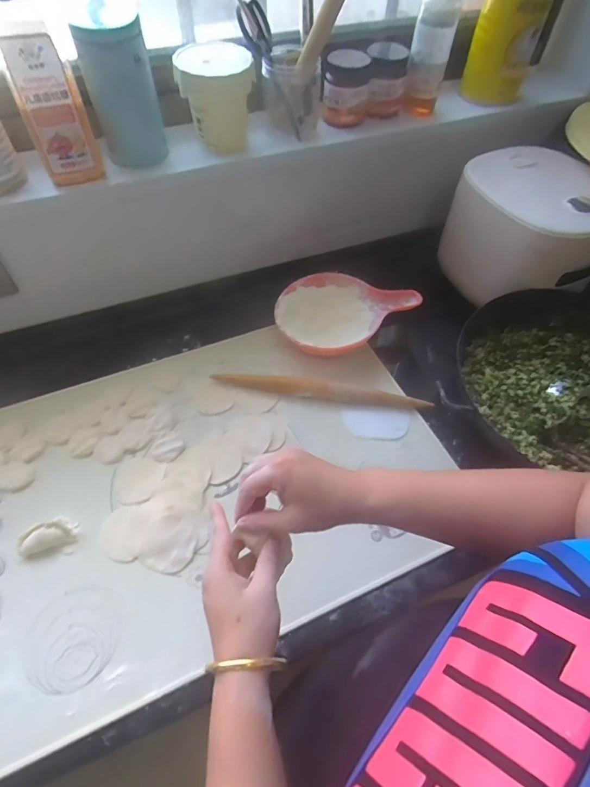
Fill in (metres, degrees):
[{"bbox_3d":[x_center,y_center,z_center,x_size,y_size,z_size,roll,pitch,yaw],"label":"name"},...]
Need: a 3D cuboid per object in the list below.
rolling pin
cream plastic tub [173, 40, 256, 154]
[{"bbox_3d":[0.039,-0.003,0.650,0.320,0.020,0.025,7,55,4],"label":"rolling pin"},{"bbox_3d":[-0.108,-0.410,0.599,0.105,0.105,0.095,-5,56,-6],"label":"cream plastic tub"}]

